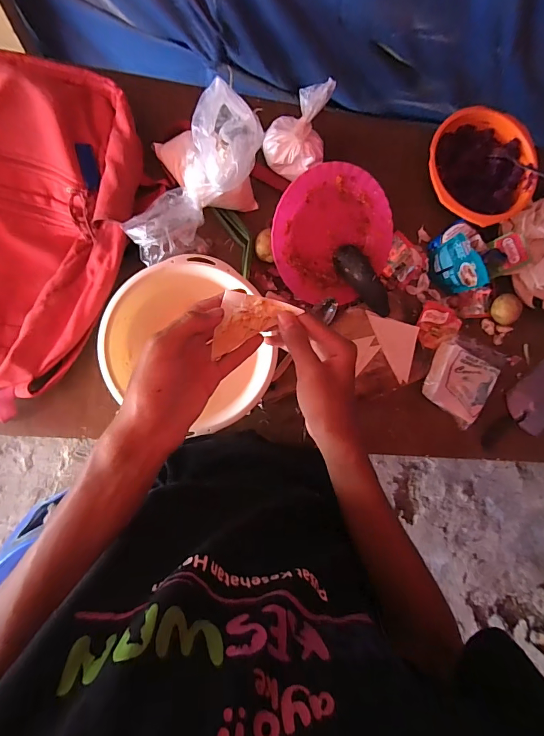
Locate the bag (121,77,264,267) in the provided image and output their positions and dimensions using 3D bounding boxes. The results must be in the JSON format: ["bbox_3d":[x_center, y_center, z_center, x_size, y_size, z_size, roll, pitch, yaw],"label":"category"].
[{"bbox_3d":[-0.108,-0.269,0.572,0.103,0.098,0.263,31,99,-7],"label":"bag"}]

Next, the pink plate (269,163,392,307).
[{"bbox_3d":[0.099,-0.218,0.651,0.210,0.028,0.210,-8,111,-21],"label":"pink plate"}]

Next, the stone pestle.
[{"bbox_3d":[0.158,-0.146,0.662,0.049,0.038,0.137,-43,95,-8],"label":"stone pestle"}]

